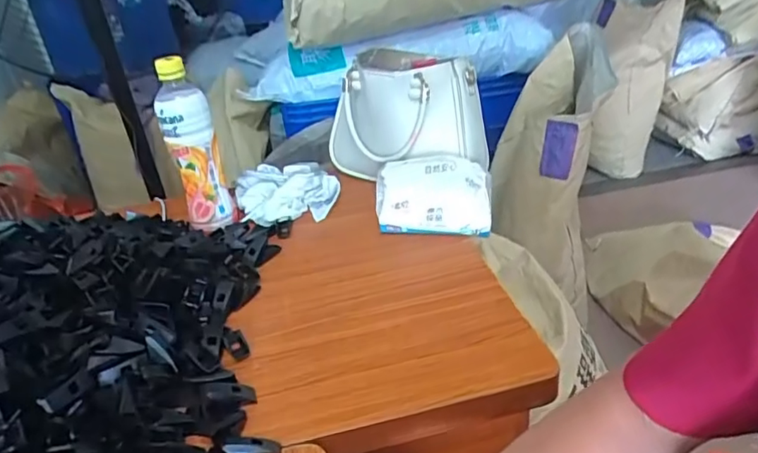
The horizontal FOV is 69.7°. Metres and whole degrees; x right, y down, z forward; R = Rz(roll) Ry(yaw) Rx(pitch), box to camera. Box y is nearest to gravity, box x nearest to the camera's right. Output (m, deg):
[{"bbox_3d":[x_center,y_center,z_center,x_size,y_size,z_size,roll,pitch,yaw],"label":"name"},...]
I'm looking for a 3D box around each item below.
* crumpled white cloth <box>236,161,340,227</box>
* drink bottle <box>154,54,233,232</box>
[{"bbox_3d":[-0.130,-0.053,0.768,0.140,0.044,0.129,-12,30,-10],"label":"crumpled white cloth"},{"bbox_3d":[-0.232,-0.096,0.683,0.059,0.220,0.056,-17,32,-18],"label":"drink bottle"}]

